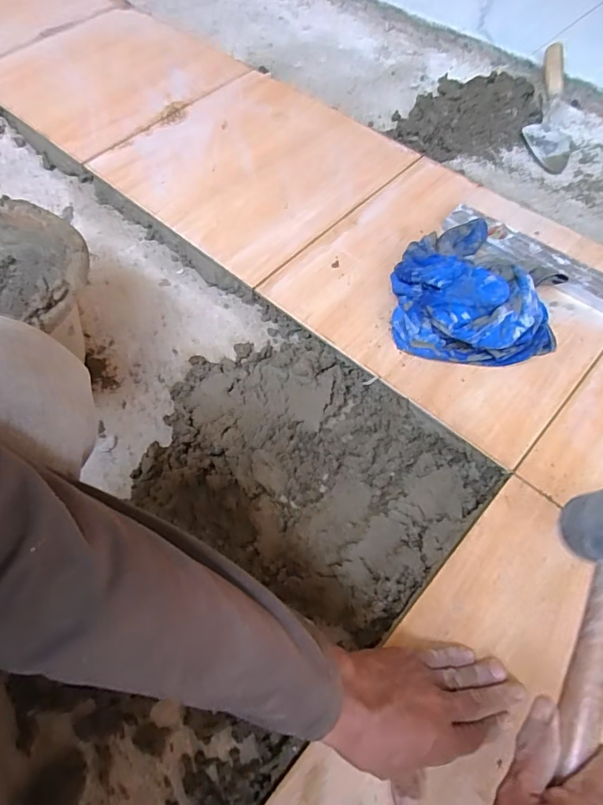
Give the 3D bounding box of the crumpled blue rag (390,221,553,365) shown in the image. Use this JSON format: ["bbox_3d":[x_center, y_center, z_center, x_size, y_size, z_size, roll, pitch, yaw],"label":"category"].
[{"bbox_3d":[0.221,-0.152,0.605,0.206,0.076,0.204,2,61,1],"label":"crumpled blue rag"}]

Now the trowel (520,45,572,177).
[{"bbox_3d":[0.448,-0.527,0.869,0.085,0.037,0.275,7,80,4],"label":"trowel"}]

